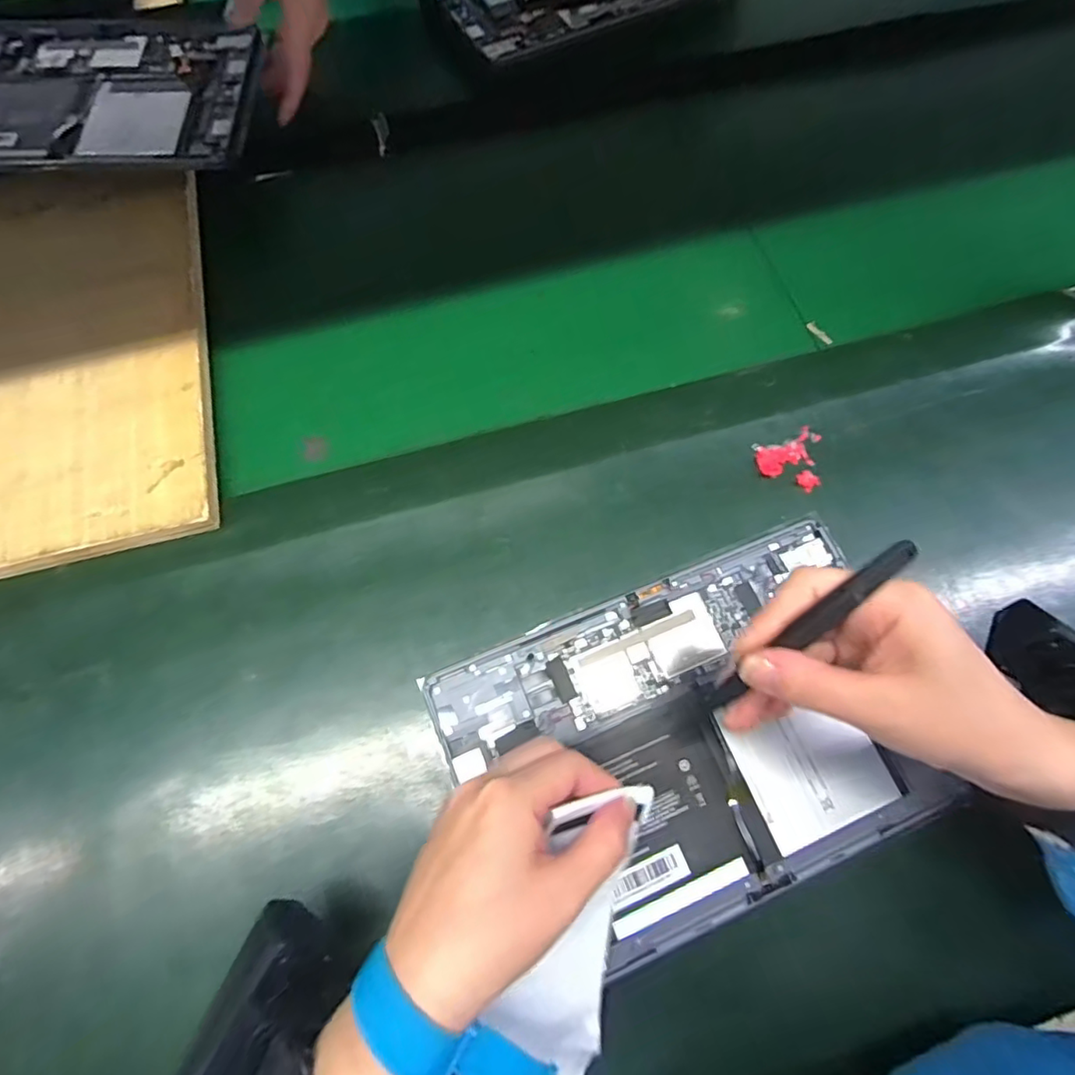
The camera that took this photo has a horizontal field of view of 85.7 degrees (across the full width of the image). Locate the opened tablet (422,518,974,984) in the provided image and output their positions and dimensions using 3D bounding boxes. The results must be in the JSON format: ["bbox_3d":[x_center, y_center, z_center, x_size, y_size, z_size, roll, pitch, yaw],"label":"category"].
[{"bbox_3d":[0.083,0.107,0.315,0.244,0.009,0.166,-21,70,-9],"label":"opened tablet"}]

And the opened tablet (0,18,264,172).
[{"bbox_3d":[-0.351,-0.350,0.452,0.252,0.010,0.182,-5,69,-3],"label":"opened tablet"}]

